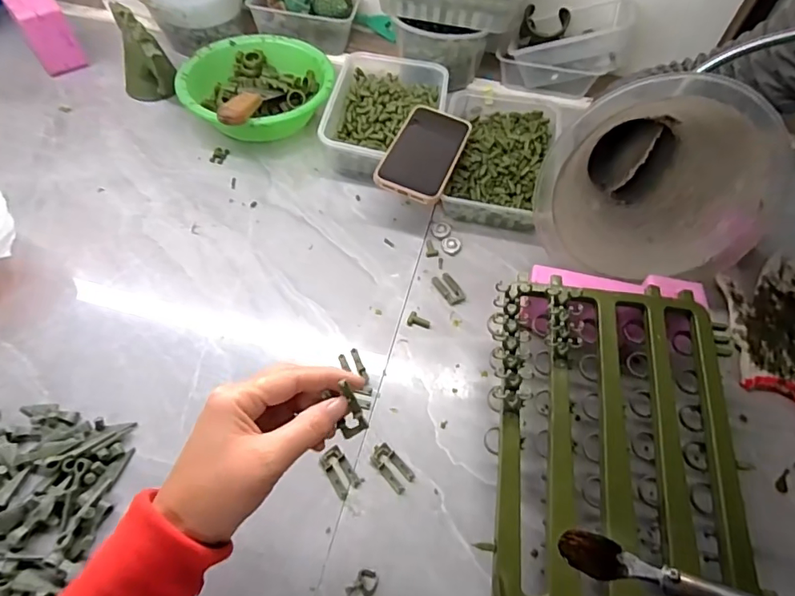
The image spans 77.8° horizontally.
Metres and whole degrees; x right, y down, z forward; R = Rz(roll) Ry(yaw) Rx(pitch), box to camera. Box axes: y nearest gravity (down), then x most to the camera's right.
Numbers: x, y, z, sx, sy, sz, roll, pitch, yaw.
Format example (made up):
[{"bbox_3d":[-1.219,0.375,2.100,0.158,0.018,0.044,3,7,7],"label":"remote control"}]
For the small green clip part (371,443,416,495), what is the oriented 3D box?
[{"bbox_3d":[-0.005,0.148,0.430,0.021,0.004,0.043,-36,64,-25],"label":"small green clip part"}]

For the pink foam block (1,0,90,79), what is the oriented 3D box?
[{"bbox_3d":[-0.526,-0.400,0.731,0.061,0.096,0.107,-33,63,-23],"label":"pink foam block"}]

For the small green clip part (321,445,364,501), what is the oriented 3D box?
[{"bbox_3d":[-0.050,0.150,0.426,0.023,0.004,0.042,-32,62,-23],"label":"small green clip part"}]

